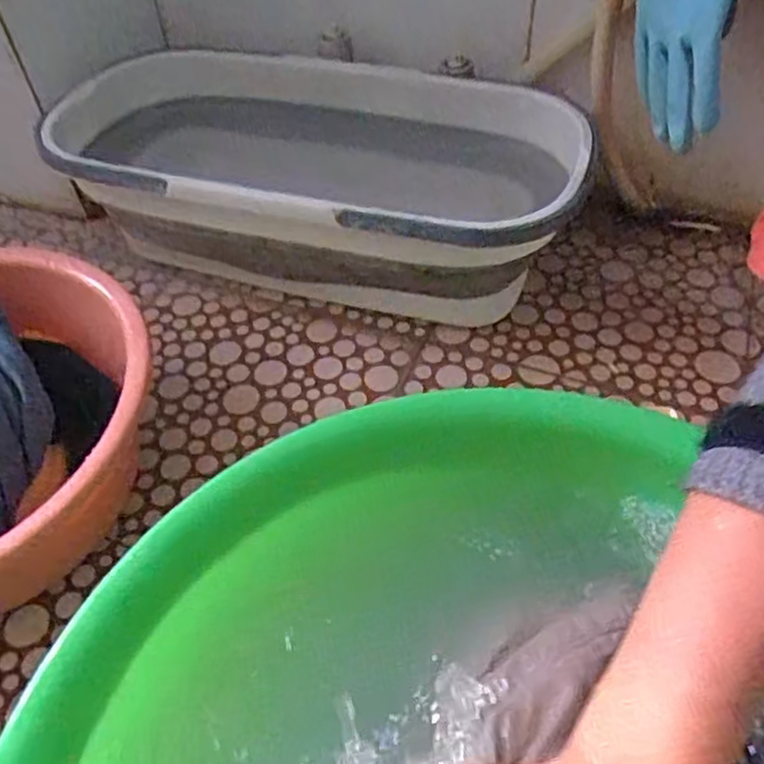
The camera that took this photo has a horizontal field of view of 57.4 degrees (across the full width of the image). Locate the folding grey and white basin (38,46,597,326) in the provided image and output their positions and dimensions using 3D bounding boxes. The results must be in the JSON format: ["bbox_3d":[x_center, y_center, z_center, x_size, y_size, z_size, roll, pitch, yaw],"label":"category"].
[{"bbox_3d":[-0.075,-0.201,0.749,0.552,0.174,0.269,12,51,13],"label":"folding grey and white basin"}]

